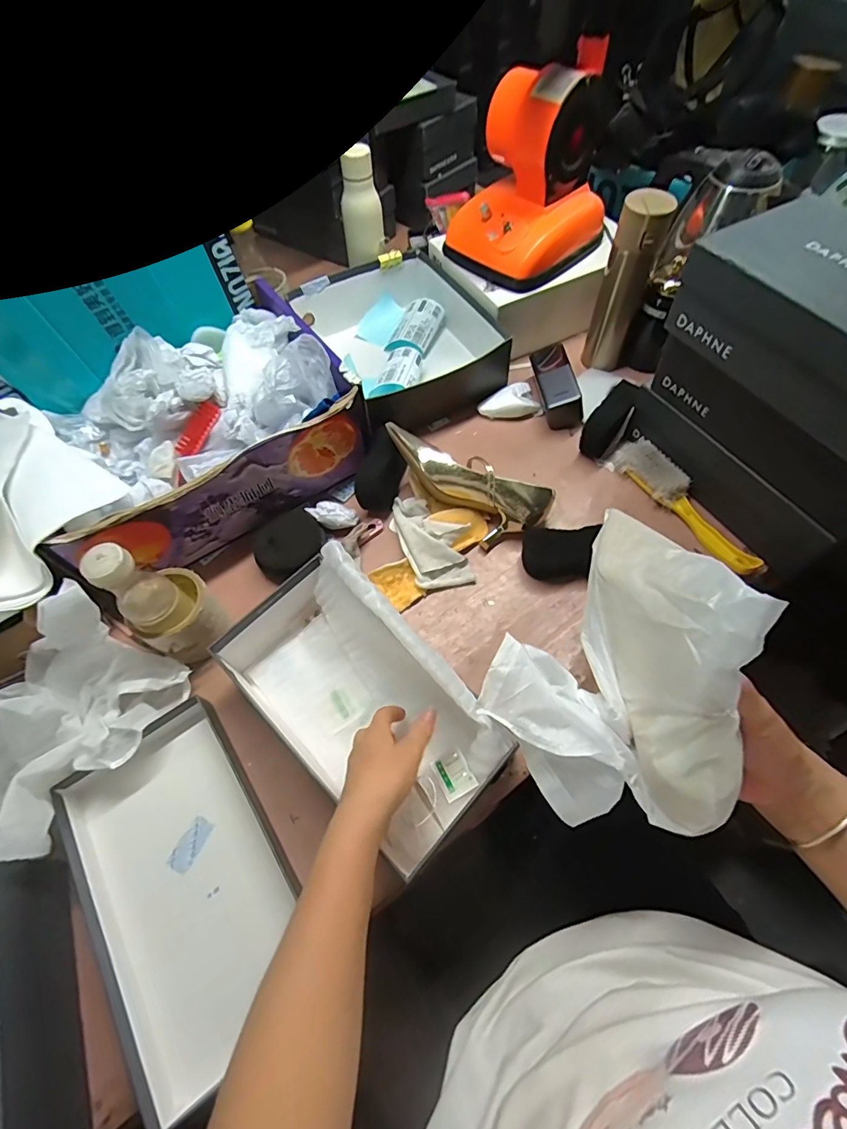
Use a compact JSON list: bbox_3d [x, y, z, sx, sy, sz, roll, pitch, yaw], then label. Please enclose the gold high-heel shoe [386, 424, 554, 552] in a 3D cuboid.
[{"bbox_3d":[0.048,-0.104,0.635,0.239,0.075,0.088,28,65,-1],"label":"gold high-heel shoe"}]

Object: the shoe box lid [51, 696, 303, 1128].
[{"bbox_3d":[-0.228,0.298,0.460,0.169,0.042,0.283,-33,64,-15],"label":"shoe box lid"}]

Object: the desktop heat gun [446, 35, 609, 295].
[{"bbox_3d":[0.152,-0.569,0.702,0.199,0.206,0.170,-40,66,-18],"label":"desktop heat gun"}]

